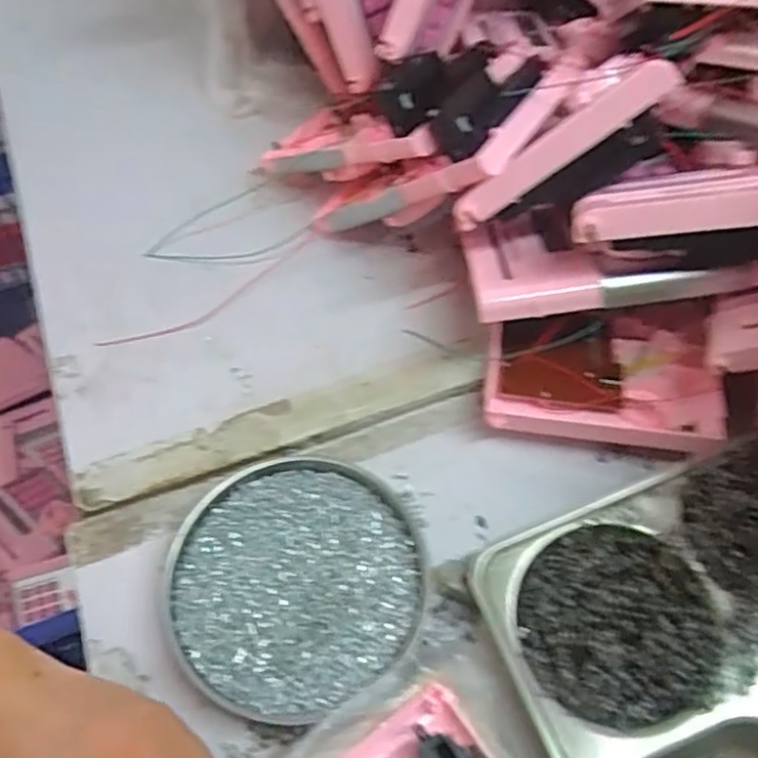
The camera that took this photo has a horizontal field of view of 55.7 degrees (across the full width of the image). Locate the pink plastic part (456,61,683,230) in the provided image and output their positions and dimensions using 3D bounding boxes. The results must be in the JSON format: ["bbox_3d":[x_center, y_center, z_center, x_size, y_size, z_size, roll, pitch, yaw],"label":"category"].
[{"bbox_3d":[0.094,-0.124,0.383,0.129,0.013,0.022,-32,55,26],"label":"pink plastic part"}]

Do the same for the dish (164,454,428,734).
[{"bbox_3d":[-0.044,0.106,0.381,0.133,0.024,0.134,1,58,-1],"label":"dish"}]

